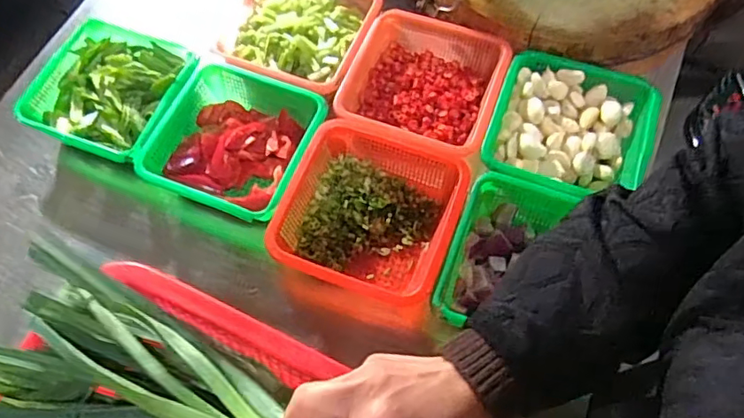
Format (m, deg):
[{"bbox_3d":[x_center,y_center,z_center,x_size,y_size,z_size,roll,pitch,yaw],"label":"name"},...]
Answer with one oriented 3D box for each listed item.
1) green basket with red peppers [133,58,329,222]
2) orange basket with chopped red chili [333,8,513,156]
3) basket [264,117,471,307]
[{"bbox_3d":[-0.161,-0.077,0.645,0.171,0.061,0.170,19,68,10],"label":"green basket with red peppers"},{"bbox_3d":[0.057,-0.147,0.675,0.185,0.064,0.181,18,68,10],"label":"orange basket with chopped red chili"},{"bbox_3d":[0.001,0.002,0.611,0.180,0.068,0.192,18,68,9],"label":"basket"}]

